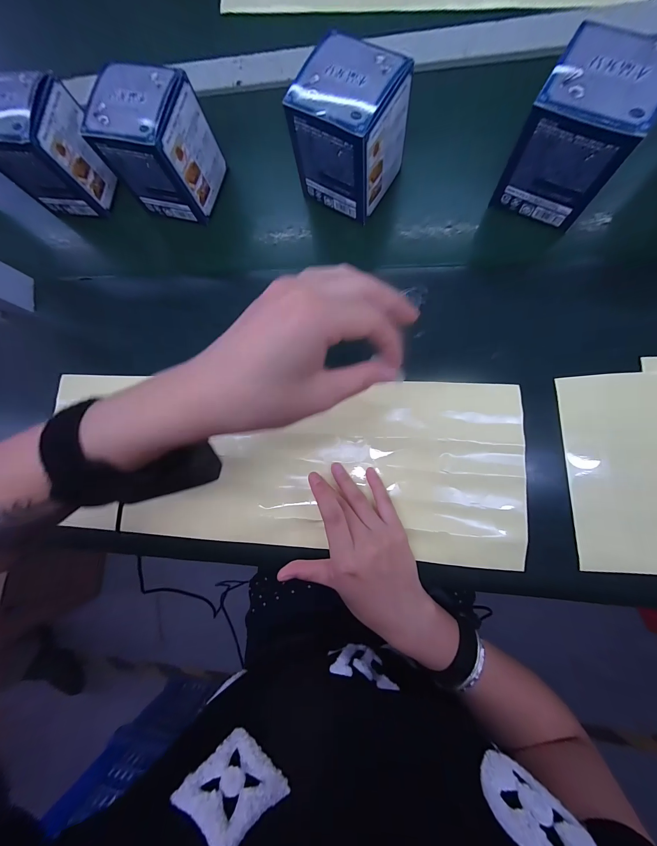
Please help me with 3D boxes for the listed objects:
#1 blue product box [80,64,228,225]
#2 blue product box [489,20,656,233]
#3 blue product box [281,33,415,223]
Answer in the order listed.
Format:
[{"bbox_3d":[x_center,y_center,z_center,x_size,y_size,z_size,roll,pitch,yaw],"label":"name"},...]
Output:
[{"bbox_3d":[-0.172,-0.283,0.312,0.081,0.090,0.080,15,86,9],"label":"blue product box"},{"bbox_3d":[0.211,-0.242,0.260,0.079,0.094,0.071,32,89,10],"label":"blue product box"},{"bbox_3d":[0.020,-0.273,0.288,0.080,0.091,0.078,33,89,10],"label":"blue product box"}]

